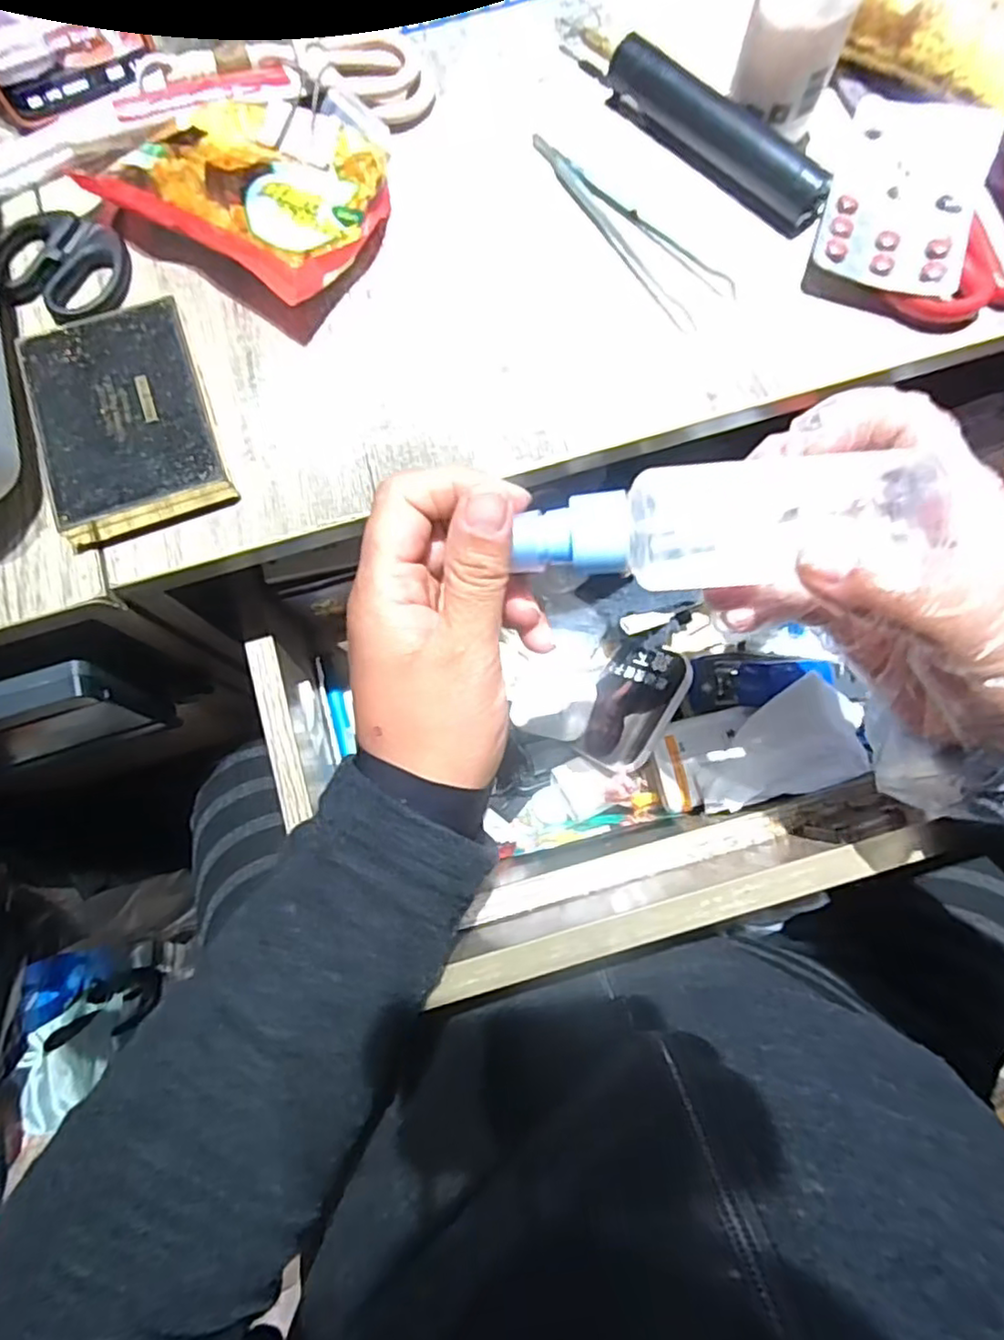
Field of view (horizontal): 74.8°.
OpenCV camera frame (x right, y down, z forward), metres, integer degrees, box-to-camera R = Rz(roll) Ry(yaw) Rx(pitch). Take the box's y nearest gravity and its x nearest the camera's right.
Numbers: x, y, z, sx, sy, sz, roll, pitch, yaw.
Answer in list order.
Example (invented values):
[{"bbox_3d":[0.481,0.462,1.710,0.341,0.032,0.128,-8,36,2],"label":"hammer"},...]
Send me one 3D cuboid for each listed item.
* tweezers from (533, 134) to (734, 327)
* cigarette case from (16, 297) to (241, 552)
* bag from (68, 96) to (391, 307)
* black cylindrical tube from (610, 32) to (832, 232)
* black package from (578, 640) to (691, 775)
[{"bbox_3d":[0.062,-0.221,0.321,0.032,0.004,0.126,-34,79,-6],"label":"tweezers"},{"bbox_3d":[-0.167,-0.112,0.293,0.071,0.020,0.099,-17,78,-3],"label":"cigarette case"},{"bbox_3d":[-0.110,-0.232,0.314,0.113,0.025,0.103,33,80,8],"label":"bag"},{"bbox_3d":[0.105,-0.263,0.320,0.126,0.018,0.021,44,82,10],"label":"black cylindrical tube"},{"bbox_3d":[0.079,0.021,0.408,0.055,0.009,0.080,18,75,47],"label":"black package"}]

